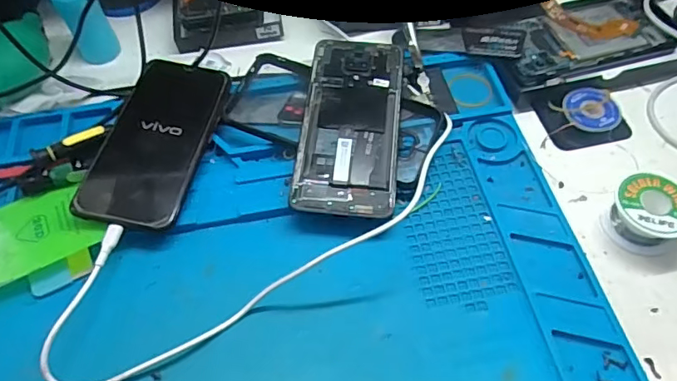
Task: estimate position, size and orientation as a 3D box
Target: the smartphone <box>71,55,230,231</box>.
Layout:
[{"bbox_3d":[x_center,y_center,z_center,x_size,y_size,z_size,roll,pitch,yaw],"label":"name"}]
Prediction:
[{"bbox_3d":[-0.139,-0.042,0.397,0.075,0.009,0.156,12,59,1],"label":"smartphone"}]

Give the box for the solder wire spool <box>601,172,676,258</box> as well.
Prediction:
[{"bbox_3d":[0.218,0.017,0.362,0.052,0.030,0.049,0,58,1],"label":"solder wire spool"}]

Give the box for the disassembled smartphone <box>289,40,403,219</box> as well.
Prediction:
[{"bbox_3d":[0.010,-0.054,0.397,0.075,0.004,0.162,5,61,3],"label":"disassembled smartphone"}]

